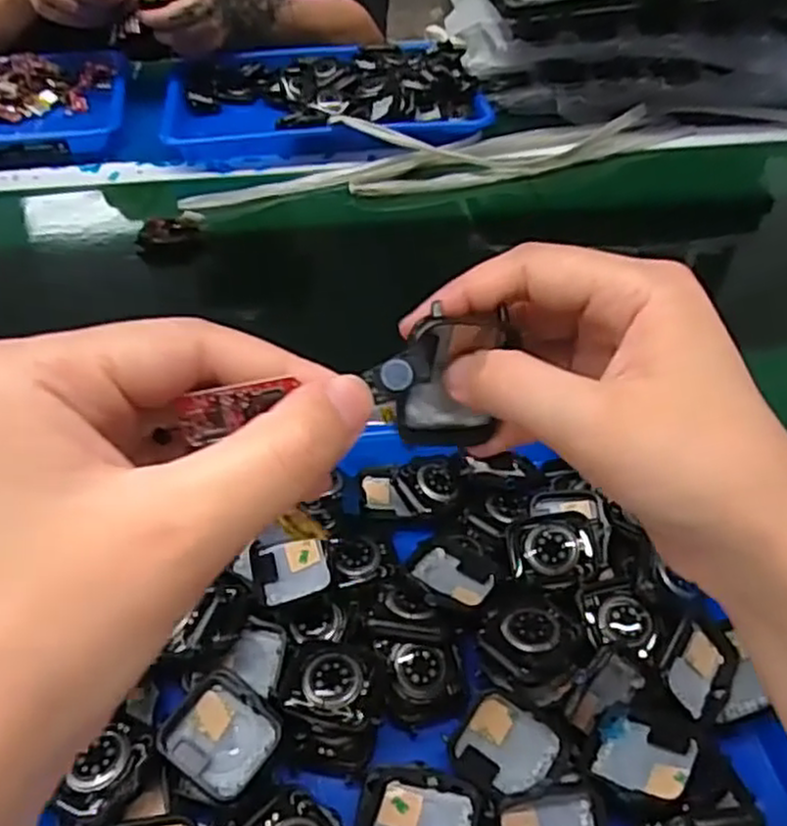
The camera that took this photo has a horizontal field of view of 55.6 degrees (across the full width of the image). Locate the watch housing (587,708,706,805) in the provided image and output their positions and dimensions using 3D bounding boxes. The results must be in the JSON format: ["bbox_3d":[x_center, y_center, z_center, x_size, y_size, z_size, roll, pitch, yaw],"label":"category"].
[{"bbox_3d":[0.097,0.133,0.292,0.039,0.012,0.038,4,43,34],"label":"watch housing"}]

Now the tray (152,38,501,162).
[{"bbox_3d":[-0.075,-0.345,0.798,0.333,0.039,0.226,-2,45,-2],"label":"tray"}]

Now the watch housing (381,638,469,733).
[{"bbox_3d":[0.014,0.117,0.325,0.036,0.011,0.036,-1,71,-6],"label":"watch housing"}]

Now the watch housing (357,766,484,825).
[{"bbox_3d":[0.010,0.154,0.282,0.046,0.011,0.037,8,45,8],"label":"watch housing"}]

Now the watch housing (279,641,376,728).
[{"bbox_3d":[-0.027,0.114,0.316,0.039,0.013,0.040,-1,45,-2],"label":"watch housing"}]

